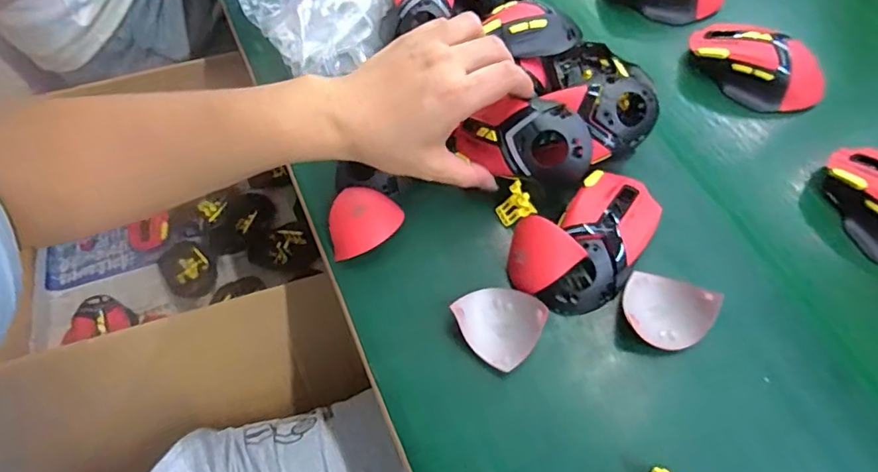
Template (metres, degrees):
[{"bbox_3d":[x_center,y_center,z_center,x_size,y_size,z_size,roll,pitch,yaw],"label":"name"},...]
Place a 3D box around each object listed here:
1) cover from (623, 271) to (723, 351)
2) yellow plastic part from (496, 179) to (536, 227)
[{"bbox_3d":[0.161,0.054,0.366,0.058,0.025,0.052,21,66,13],"label":"cover"},{"bbox_3d":[0.060,-0.023,0.412,0.027,0.036,0.011,49,38,14],"label":"yellow plastic part"}]

